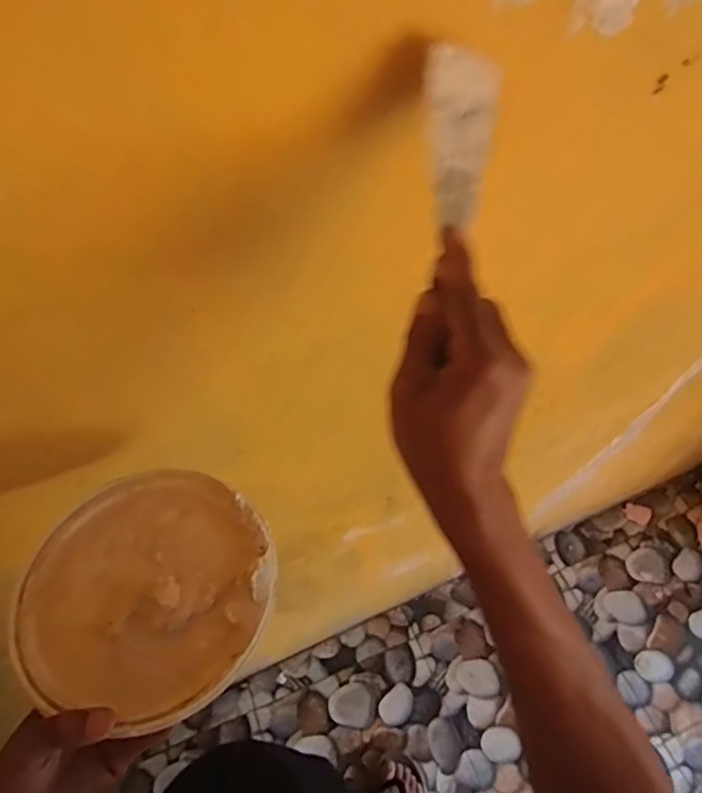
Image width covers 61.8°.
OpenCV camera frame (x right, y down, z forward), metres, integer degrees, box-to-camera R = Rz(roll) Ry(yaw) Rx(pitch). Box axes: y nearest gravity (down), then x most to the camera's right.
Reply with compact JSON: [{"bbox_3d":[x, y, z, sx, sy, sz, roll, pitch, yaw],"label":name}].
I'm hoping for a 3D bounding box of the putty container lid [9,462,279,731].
[{"bbox_3d":[-0.142,0.129,0.412,0.172,0.023,0.169,-1,58,2],"label":"putty container lid"}]

